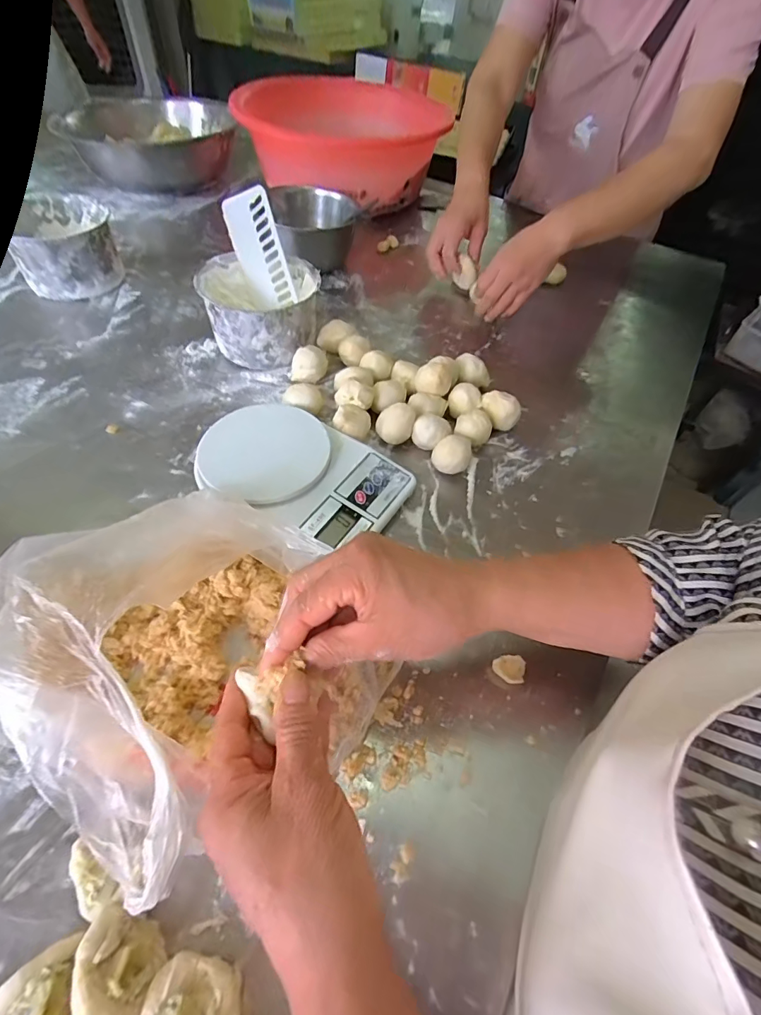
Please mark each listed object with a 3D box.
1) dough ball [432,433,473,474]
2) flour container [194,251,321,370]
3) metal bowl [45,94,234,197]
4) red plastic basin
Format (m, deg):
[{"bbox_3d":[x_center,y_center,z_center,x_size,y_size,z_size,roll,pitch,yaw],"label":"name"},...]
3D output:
[{"bbox_3d":[0.081,-0.061,0.504,0.043,0.040,0.047,2,53,-3],"label":"dough ball"},{"bbox_3d":[-0.156,-0.256,0.597,0.143,0.092,0.131,-2,54,-6],"label":"flour container"},{"bbox_3d":[-0.479,-0.768,0.953,0.314,0.101,0.314,-6,54,-8],"label":"metal bowl"},{"bbox_3d":[-0.068,-0.793,0.968,0.401,0.150,0.396,2,53,-3],"label":"red plastic basin"}]

